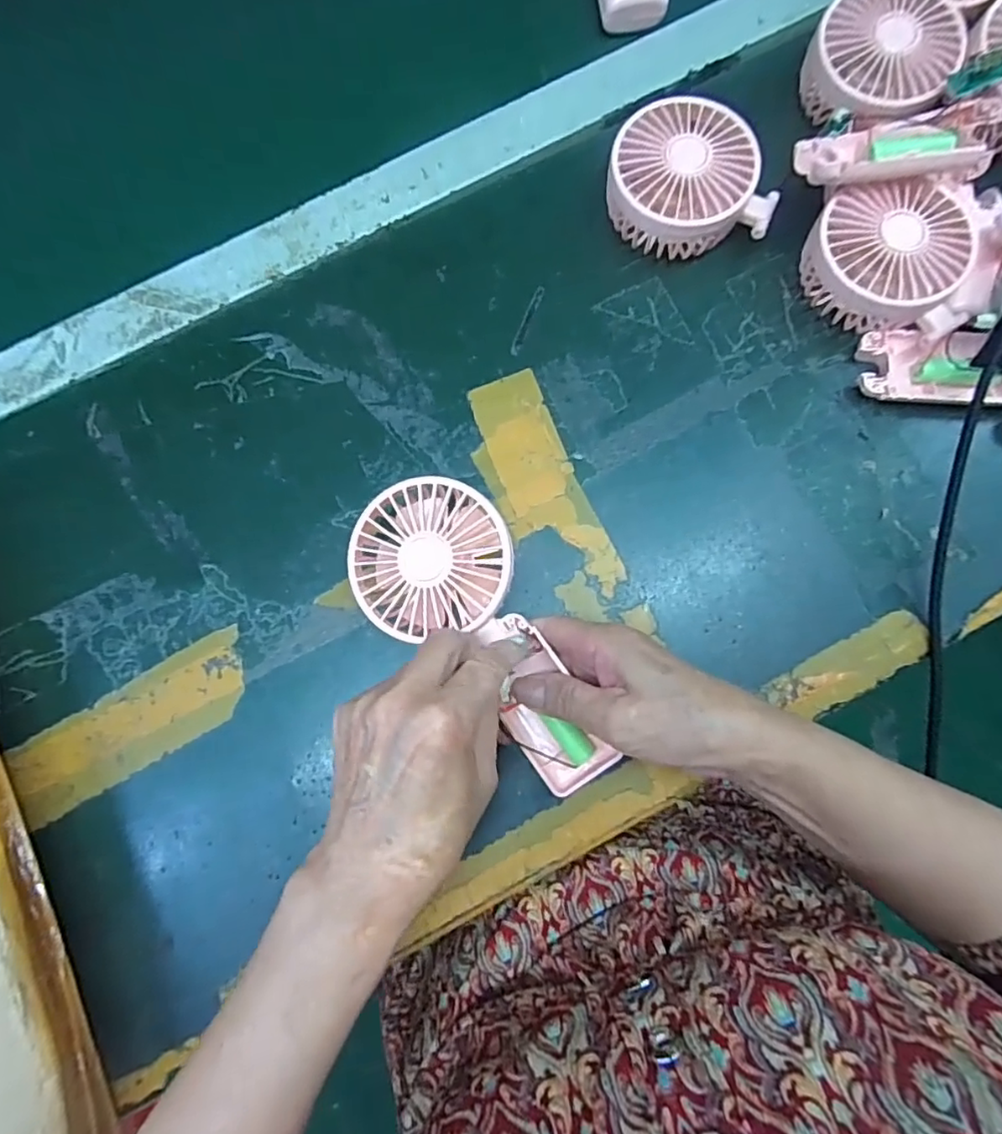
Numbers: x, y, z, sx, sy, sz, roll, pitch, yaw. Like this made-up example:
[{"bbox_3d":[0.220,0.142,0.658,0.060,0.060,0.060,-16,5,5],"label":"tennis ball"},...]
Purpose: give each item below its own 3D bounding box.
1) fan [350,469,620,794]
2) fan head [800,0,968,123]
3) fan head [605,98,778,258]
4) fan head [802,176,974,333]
[{"bbox_3d":[-0.010,0.038,0.318,0.080,0.031,0.181,-34,90,-4],"label":"fan"},{"bbox_3d":[0.237,-0.319,0.375,0.084,0.036,0.084,0,81,1],"label":"fan head"},{"bbox_3d":[0.115,-0.237,0.368,0.100,0.043,0.084,-7,80,0],"label":"fan head"},{"bbox_3d":[0.229,-0.181,0.356,0.092,0.044,0.077,-7,80,0],"label":"fan head"}]

